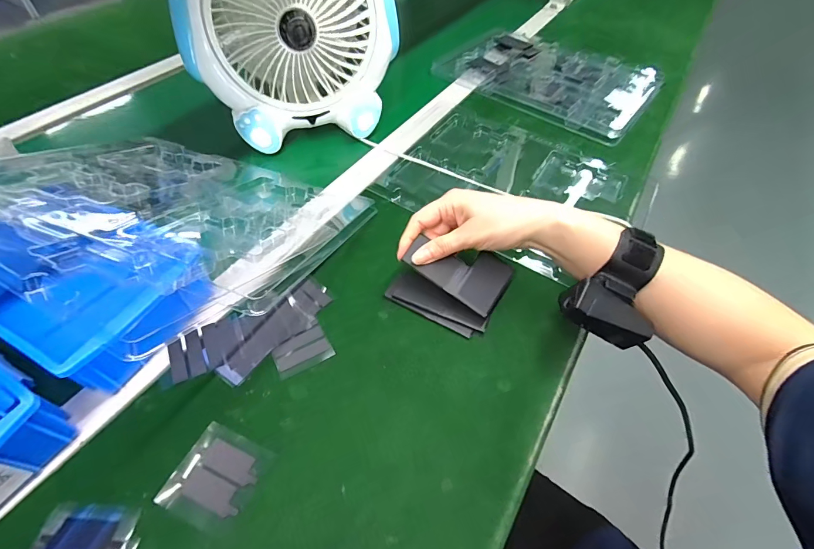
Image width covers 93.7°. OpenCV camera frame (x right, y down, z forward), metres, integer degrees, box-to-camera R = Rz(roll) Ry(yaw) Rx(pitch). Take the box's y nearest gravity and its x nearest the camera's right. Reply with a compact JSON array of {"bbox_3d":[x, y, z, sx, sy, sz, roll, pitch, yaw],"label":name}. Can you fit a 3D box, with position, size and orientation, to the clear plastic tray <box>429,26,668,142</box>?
[{"bbox_3d":[0.255,-0.366,0.695,0.346,0.016,0.273,34,58,22],"label":"clear plastic tray"}]

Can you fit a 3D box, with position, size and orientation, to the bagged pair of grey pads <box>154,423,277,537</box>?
[{"bbox_3d":[-0.141,0.149,0.283,0.059,0.004,0.059,20,54,13],"label":"bagged pair of grey pads"}]

